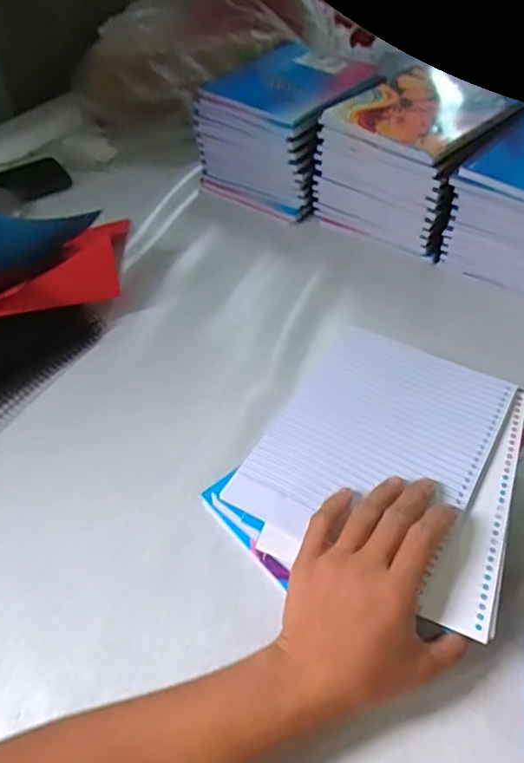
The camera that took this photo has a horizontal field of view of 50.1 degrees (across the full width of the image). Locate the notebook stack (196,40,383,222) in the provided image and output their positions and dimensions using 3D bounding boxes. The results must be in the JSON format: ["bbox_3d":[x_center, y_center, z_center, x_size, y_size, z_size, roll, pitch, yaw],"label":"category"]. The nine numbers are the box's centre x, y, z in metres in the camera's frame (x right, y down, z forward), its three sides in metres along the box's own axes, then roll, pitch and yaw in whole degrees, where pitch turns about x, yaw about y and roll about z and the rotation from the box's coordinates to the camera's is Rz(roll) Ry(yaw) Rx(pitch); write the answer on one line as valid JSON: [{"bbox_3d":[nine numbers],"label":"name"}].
[{"bbox_3d":[0.039,-0.337,0.731,0.169,0.106,0.221,26,56,24],"label":"notebook stack"}]

